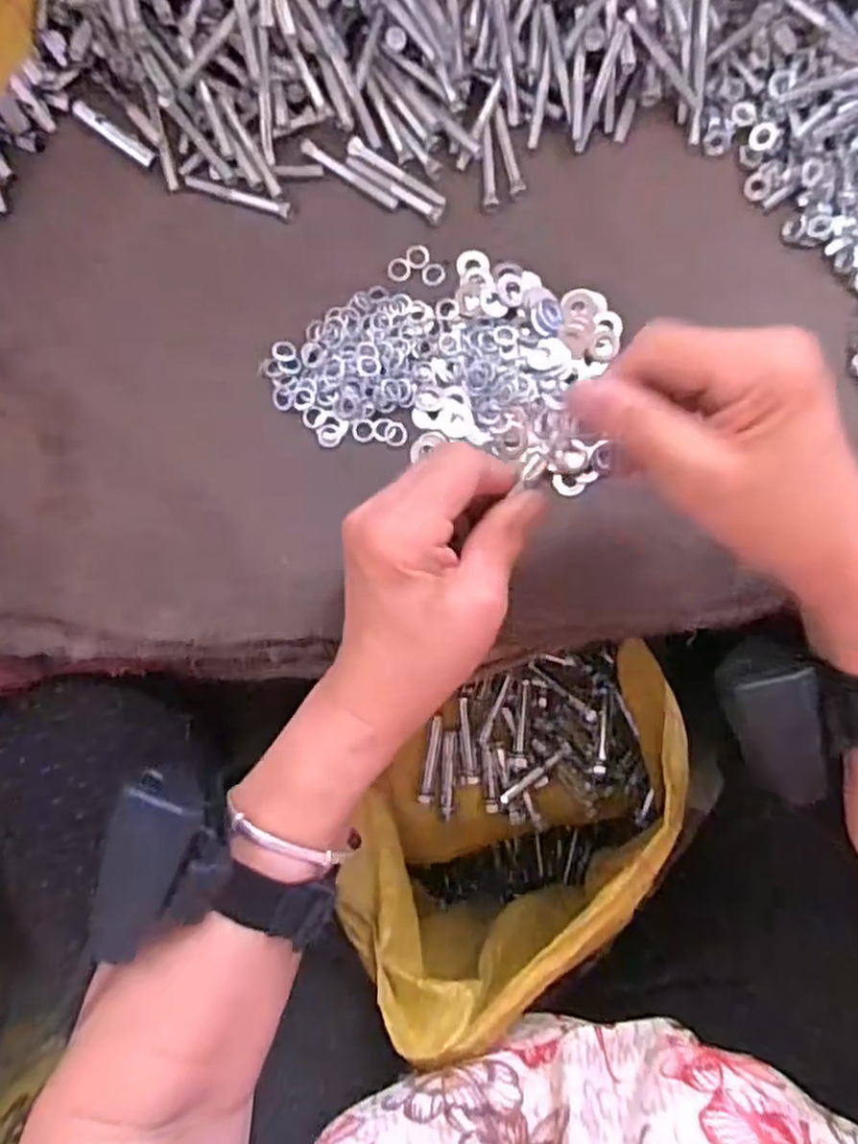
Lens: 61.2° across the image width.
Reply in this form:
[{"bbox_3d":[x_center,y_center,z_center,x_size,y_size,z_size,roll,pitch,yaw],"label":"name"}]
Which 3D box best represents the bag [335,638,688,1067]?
[{"bbox_3d":[0.049,0.142,0.422,0.146,0.139,0.231,40,82,3],"label":"bag"}]

